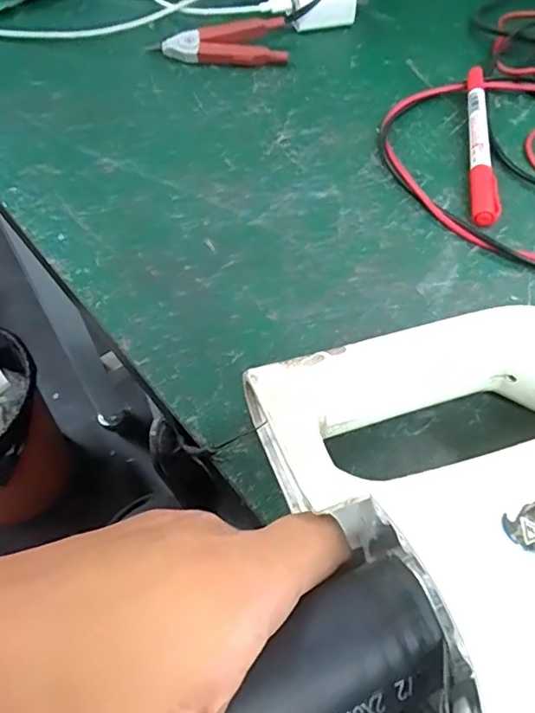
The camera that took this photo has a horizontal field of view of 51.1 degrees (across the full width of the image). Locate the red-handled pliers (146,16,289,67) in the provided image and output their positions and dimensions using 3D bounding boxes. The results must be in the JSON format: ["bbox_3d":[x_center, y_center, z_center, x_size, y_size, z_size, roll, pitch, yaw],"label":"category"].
[{"bbox_3d":[-0.030,-0.223,0.403,0.096,0.017,0.045,-13,55,-9],"label":"red-handled pliers"}]

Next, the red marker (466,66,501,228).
[{"bbox_3d":[0.128,-0.128,0.337,0.016,0.016,0.136,7,55,5],"label":"red marker"}]

